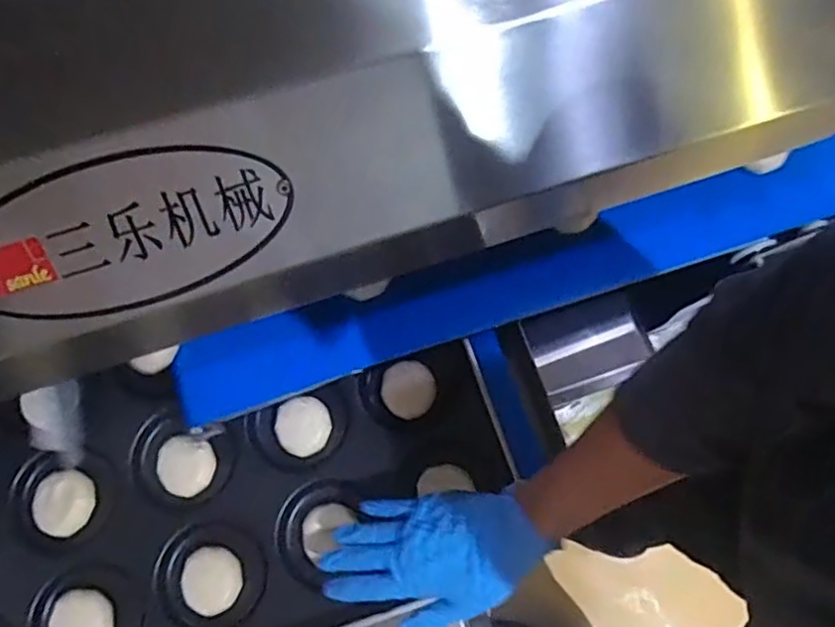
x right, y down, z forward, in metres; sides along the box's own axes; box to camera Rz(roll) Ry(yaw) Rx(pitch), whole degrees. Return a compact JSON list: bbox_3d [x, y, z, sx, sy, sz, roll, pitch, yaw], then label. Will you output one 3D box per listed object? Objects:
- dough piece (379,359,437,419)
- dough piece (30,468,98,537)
[{"bbox_3d":[-0.009,0.076,0.665,0.053,0.014,0.054,0,71,-1],"label":"dough piece"},{"bbox_3d":[-0.333,0.178,0.625,0.048,0.026,0.057,22,73,7],"label":"dough piece"}]

